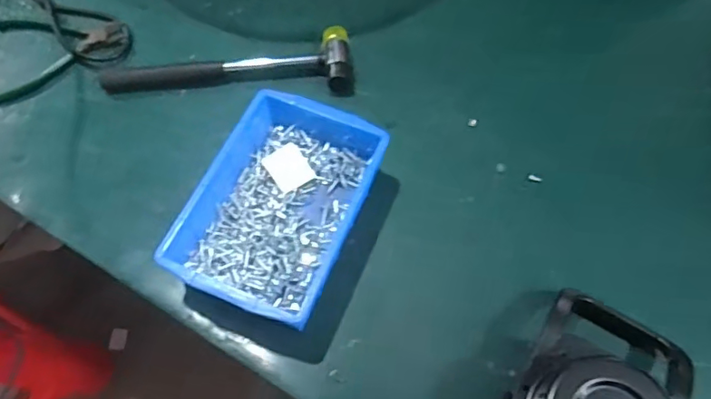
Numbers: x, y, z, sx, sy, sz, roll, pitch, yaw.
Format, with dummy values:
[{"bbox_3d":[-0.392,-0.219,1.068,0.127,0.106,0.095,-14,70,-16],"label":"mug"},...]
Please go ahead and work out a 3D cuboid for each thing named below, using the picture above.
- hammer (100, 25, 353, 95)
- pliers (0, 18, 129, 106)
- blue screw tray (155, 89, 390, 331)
[{"bbox_3d":[-0.141,-0.145,0.589,0.271,0.032,0.068,-6,64,-3],"label":"hammer"},{"bbox_3d":[-0.352,-0.186,0.619,0.156,0.017,0.111,-29,67,-13],"label":"pliers"},{"bbox_3d":[-0.066,0.003,0.496,0.135,0.058,0.207,22,66,11],"label":"blue screw tray"}]

